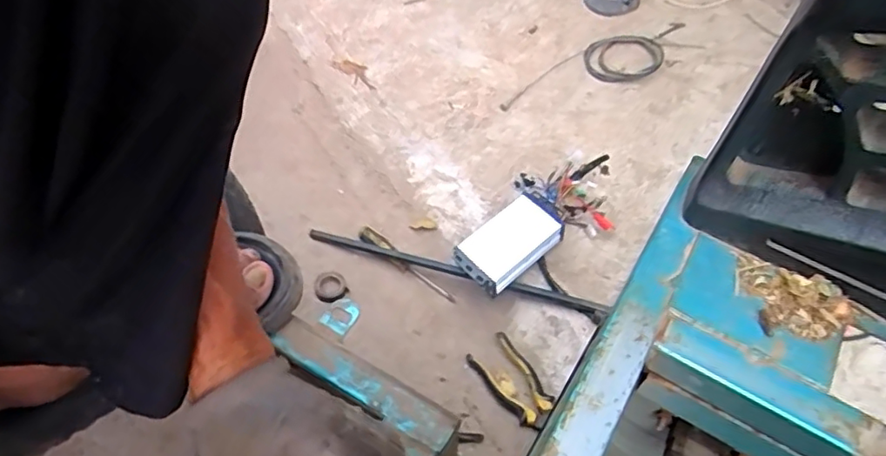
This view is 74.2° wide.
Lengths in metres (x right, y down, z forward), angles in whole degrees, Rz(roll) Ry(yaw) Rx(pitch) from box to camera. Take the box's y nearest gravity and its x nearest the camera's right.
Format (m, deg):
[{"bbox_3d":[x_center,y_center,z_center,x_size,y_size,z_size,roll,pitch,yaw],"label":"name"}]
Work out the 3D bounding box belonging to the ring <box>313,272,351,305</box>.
[{"bbox_3d":[-0.185,0.096,0.959,0.052,0.017,0.057,2,52,-2],"label":"ring"}]

